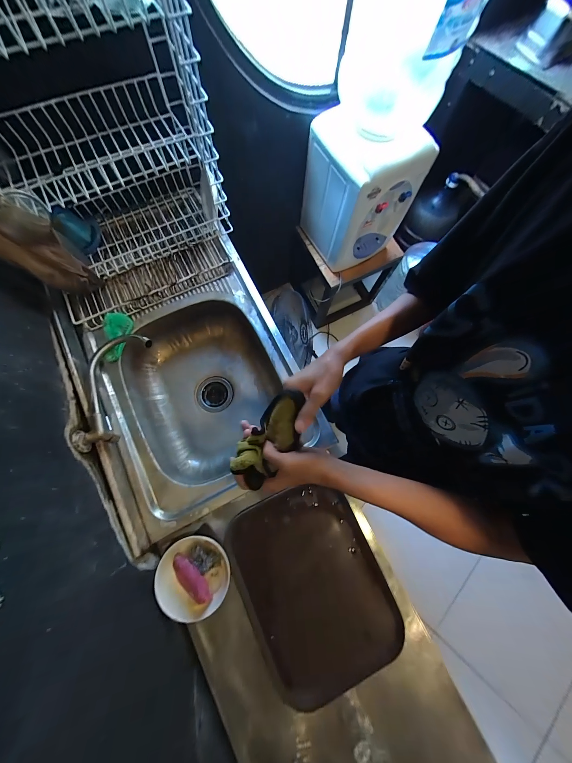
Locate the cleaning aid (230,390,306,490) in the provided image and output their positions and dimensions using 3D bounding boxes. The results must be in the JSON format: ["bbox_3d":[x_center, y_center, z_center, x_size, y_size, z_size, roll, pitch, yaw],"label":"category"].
[{"bbox_3d":[-0.019,0.079,0.355,0.065,0.035,0.139,32,86,5],"label":"cleaning aid"}]

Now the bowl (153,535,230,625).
[{"bbox_3d":[-0.194,0.407,0.533,0.136,0.056,0.143,1,77,-2],"label":"bowl"}]

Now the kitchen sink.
[{"bbox_3d":[-0.261,-0.060,0.721,0.474,0.203,0.740,-27,80,-8],"label":"kitchen sink"}]

